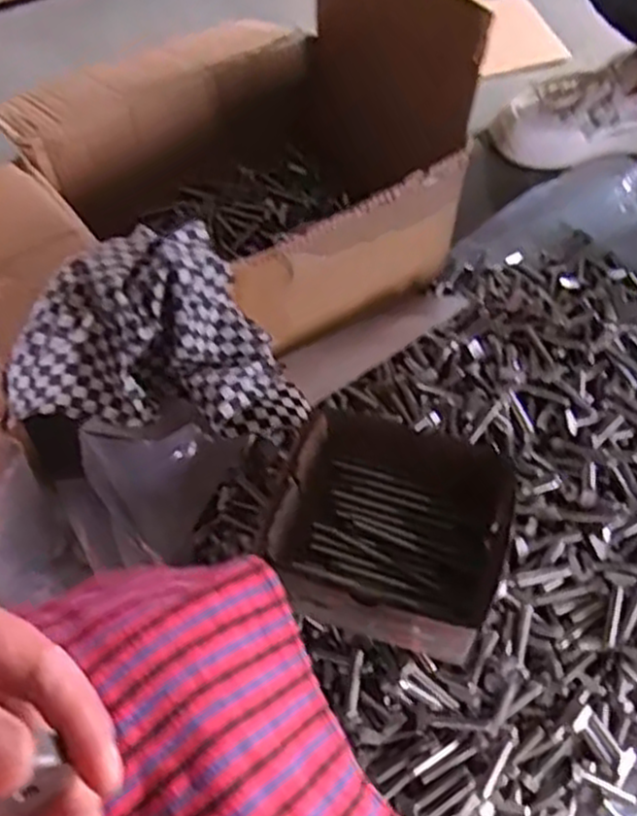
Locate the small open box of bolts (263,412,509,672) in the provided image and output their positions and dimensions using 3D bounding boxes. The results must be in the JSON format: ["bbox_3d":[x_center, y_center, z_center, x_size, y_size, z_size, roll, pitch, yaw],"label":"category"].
[{"bbox_3d":[0.050,0.093,0.543,0.158,0.095,0.124,18,58,8],"label":"small open box of bolts"}]

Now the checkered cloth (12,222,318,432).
[{"bbox_3d":[-0.110,-0.055,0.594,0.206,0.104,0.154,7,57,1],"label":"checkered cloth"}]

